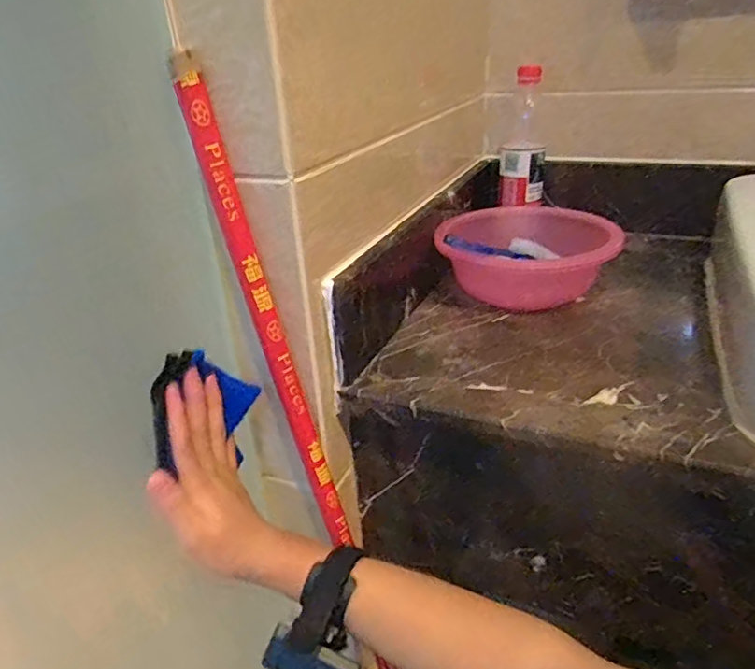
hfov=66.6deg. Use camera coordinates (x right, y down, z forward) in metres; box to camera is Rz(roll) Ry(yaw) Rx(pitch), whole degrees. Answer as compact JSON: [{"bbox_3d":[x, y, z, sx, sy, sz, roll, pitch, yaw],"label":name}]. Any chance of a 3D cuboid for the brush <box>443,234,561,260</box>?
[{"bbox_3d":[0.138,-0.092,0.615,0.159,0.024,0.043,-6,22,-39],"label":"brush"}]

